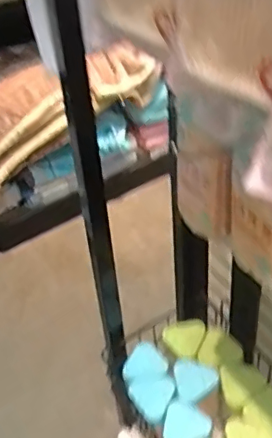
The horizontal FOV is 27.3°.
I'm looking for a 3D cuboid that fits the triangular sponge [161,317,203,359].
[{"bbox_3d":[0.063,0.142,0.676,0.050,0.012,0.048,-26,44,-22],"label":"triangular sponge"}]

